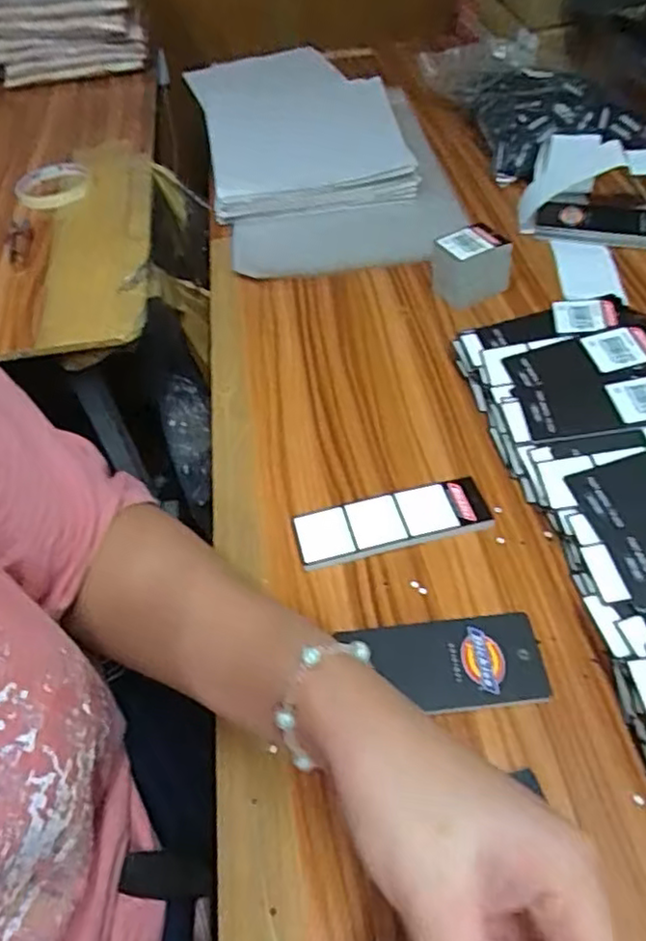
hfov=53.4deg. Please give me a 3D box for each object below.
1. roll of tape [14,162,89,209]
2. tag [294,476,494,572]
[{"bbox_3d":[-0.310,-0.328,0.741,0.080,0.018,0.082,-16,50,-9],"label":"roll of tape"},{"bbox_3d":[0.043,0.033,0.400,0.118,0.010,0.038,-12,49,-5],"label":"tag"}]

